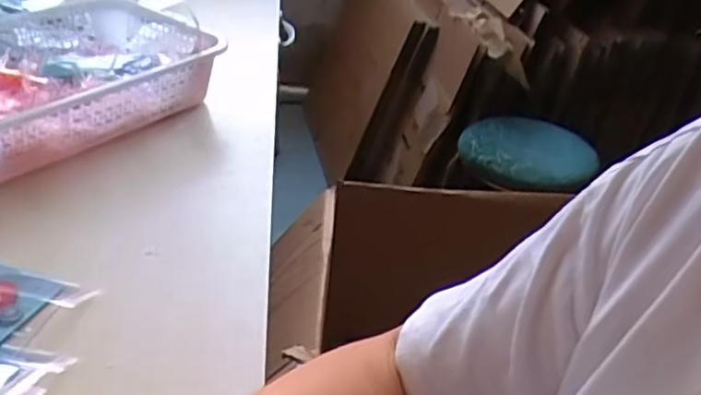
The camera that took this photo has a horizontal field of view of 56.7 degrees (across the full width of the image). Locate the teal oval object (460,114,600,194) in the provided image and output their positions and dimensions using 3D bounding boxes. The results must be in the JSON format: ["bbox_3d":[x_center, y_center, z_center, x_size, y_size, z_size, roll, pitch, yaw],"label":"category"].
[{"bbox_3d":[0.367,-0.101,1.361,0.276,0.069,0.248,30,41,32],"label":"teal oval object"}]

